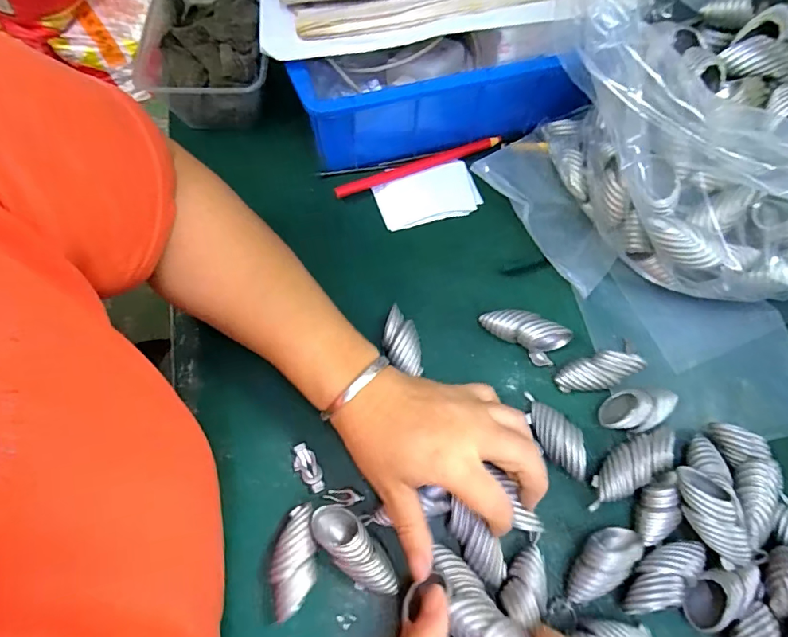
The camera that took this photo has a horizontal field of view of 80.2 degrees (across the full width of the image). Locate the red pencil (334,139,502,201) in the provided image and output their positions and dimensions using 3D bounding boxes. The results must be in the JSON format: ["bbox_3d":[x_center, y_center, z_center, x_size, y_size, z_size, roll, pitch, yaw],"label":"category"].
[{"bbox_3d":[0.023,-0.138,0.423,0.160,0.011,0.010,-21,69,-10],"label":"red pencil"}]

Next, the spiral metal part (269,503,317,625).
[{"bbox_3d":[-0.062,0.151,0.296,0.026,0.026,0.061,-3,67,-2],"label":"spiral metal part"}]

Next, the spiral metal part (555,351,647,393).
[{"bbox_3d":[0.152,0.041,0.349,0.063,0.024,0.022,-13,68,-6],"label":"spiral metal part"}]

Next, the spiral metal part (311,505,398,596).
[{"bbox_3d":[-0.024,0.148,0.297,0.026,0.026,0.065,-38,73,-16],"label":"spiral metal part"}]

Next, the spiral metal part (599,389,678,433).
[{"bbox_3d":[0.176,0.066,0.337,0.063,0.029,0.028,-11,67,-6],"label":"spiral metal part"}]

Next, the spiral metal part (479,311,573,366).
[{"bbox_3d":[0.100,0.011,0.359,0.066,0.027,0.026,23,68,9],"label":"spiral metal part"}]

